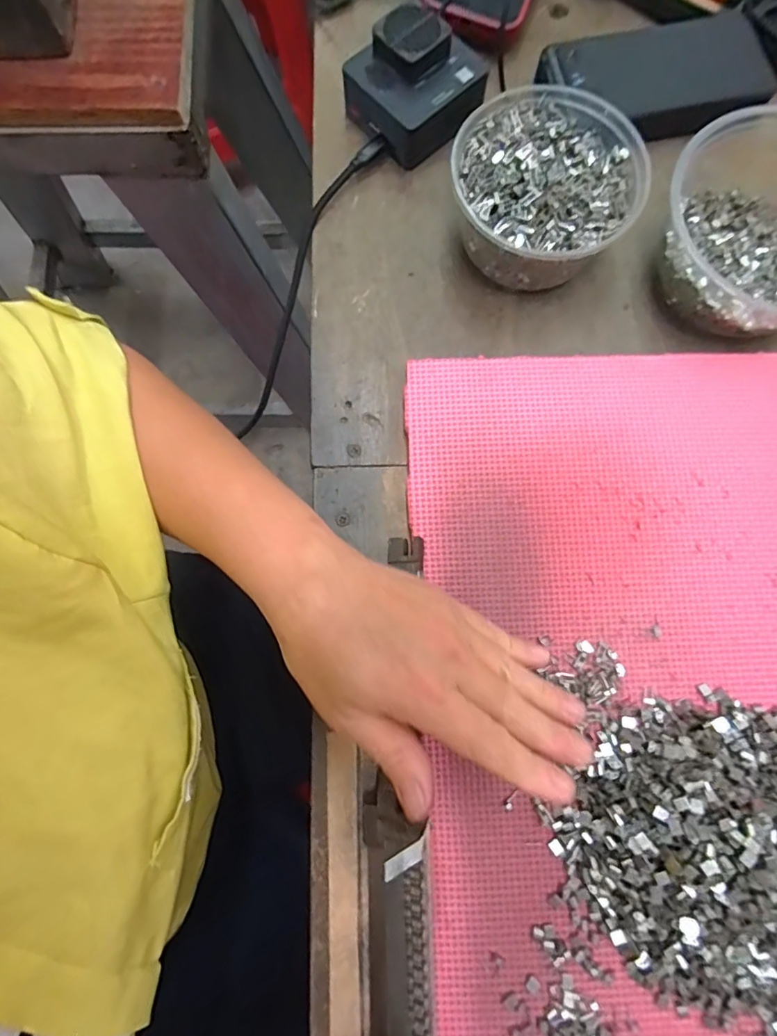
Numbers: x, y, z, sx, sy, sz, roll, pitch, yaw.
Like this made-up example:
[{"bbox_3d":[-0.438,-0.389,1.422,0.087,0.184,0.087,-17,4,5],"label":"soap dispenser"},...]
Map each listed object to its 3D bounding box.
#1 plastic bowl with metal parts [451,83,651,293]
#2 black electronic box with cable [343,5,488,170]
[{"bbox_3d":[0.097,-0.202,0.314,0.108,0.064,0.112,0,79,0],"label":"plastic bowl with metal parts"},{"bbox_3d":[0.020,-0.305,0.343,0.079,0.044,0.076,-43,82,-7],"label":"black electronic box with cable"}]

